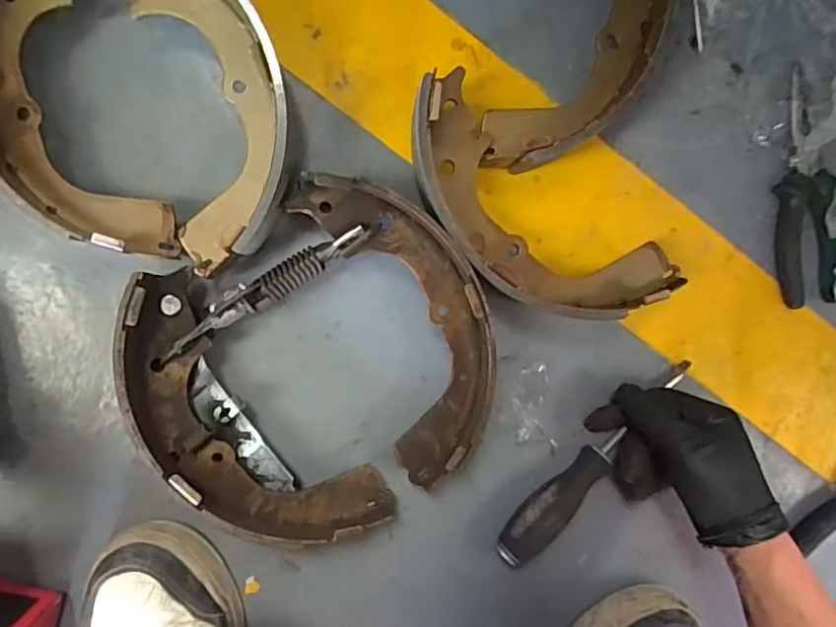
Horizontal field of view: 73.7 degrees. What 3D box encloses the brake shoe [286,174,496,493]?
[{"bbox_3d":[-0.005,0.004,0.409,0.094,0.059,0.232,-24,96,-5],"label":"brake shoe"}]

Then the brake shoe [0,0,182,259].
[{"bbox_3d":[-0.242,-0.143,0.374,0.100,0.057,0.233,-17,95,-6],"label":"brake shoe"}]

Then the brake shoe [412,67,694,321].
[{"bbox_3d":[0.077,-0.066,0.413,0.233,0.058,0.103,40,88,-8],"label":"brake shoe"}]

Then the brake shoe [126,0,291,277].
[{"bbox_3d":[-0.146,-0.154,0.381,0.095,0.059,0.230,-19,96,-6],"label":"brake shoe"}]

